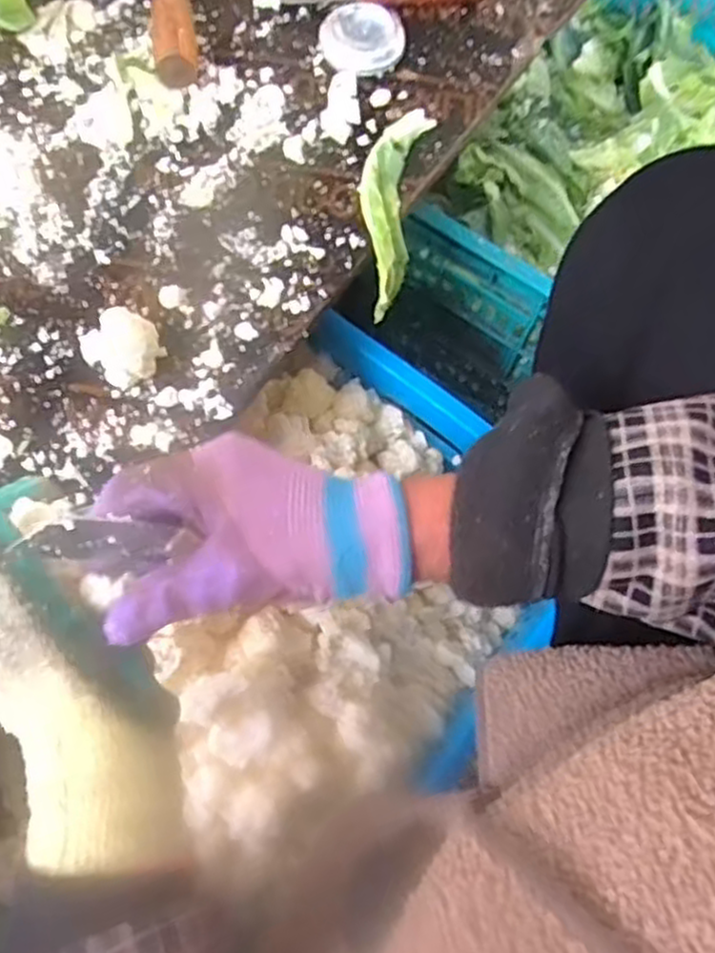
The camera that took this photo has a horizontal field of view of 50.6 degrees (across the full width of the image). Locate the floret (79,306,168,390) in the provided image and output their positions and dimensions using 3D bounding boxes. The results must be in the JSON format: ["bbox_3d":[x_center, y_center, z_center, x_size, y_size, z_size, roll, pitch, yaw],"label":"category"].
[{"bbox_3d":[-0.147,-0.081,0.477,0.043,0.034,0.043,1,72,-2],"label":"floret"}]

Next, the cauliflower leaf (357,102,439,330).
[{"bbox_3d":[0.022,-0.198,0.555,0.042,0.048,0.147,11,72,1],"label":"cauliflower leaf"}]

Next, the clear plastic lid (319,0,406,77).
[{"bbox_3d":[0.005,-0.337,0.581,0.061,0.006,0.059,0,87,-4],"label":"clear plastic lid"}]

